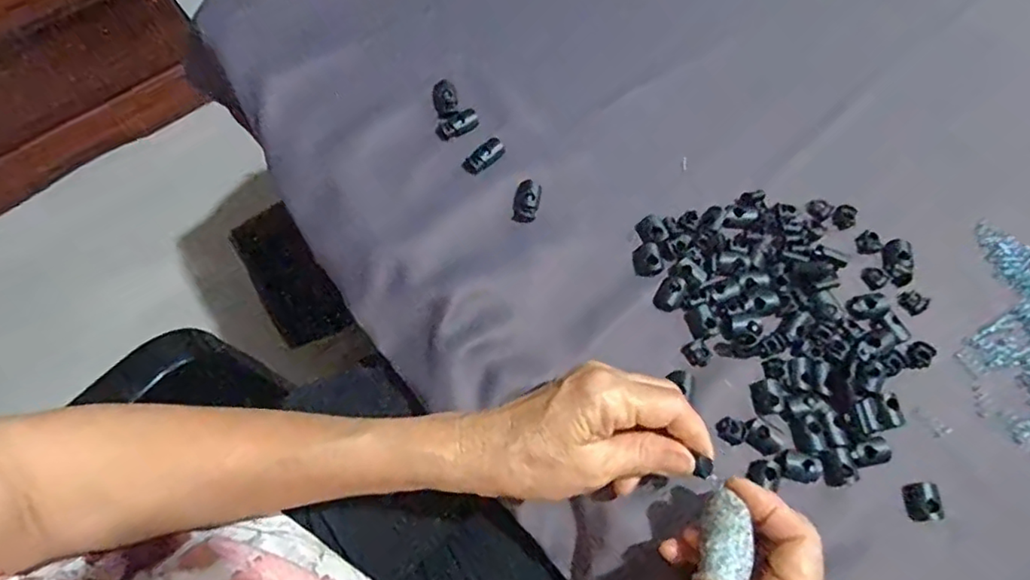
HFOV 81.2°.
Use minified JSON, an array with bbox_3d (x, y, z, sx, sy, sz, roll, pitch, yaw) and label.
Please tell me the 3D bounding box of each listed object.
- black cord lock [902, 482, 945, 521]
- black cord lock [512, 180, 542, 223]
[{"bbox_3d":[0.225,0.116,0.330,0.015,0.012,0.019,-3,66,-4],"label":"black cord lock"},{"bbox_3d":[0.008,-0.060,0.398,0.016,0.007,0.029,13,66,4],"label":"black cord lock"}]

